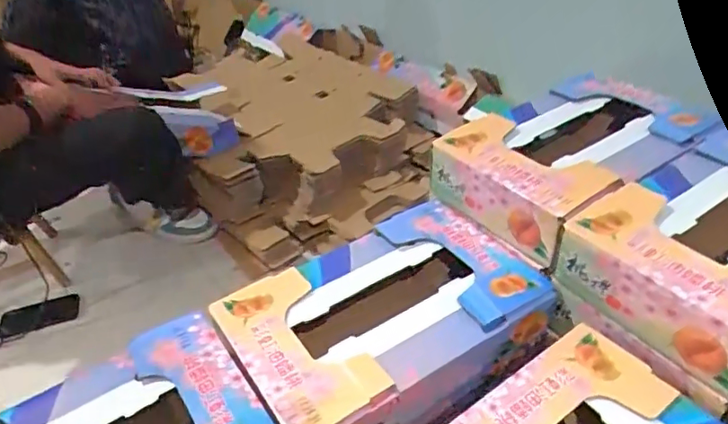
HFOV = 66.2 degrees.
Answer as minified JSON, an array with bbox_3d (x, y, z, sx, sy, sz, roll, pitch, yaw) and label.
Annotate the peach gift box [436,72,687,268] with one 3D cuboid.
[{"bbox_3d":[0.324,-0.085,0.891,0.377,0.107,0.252,-26,44,-26],"label":"peach gift box"}]

